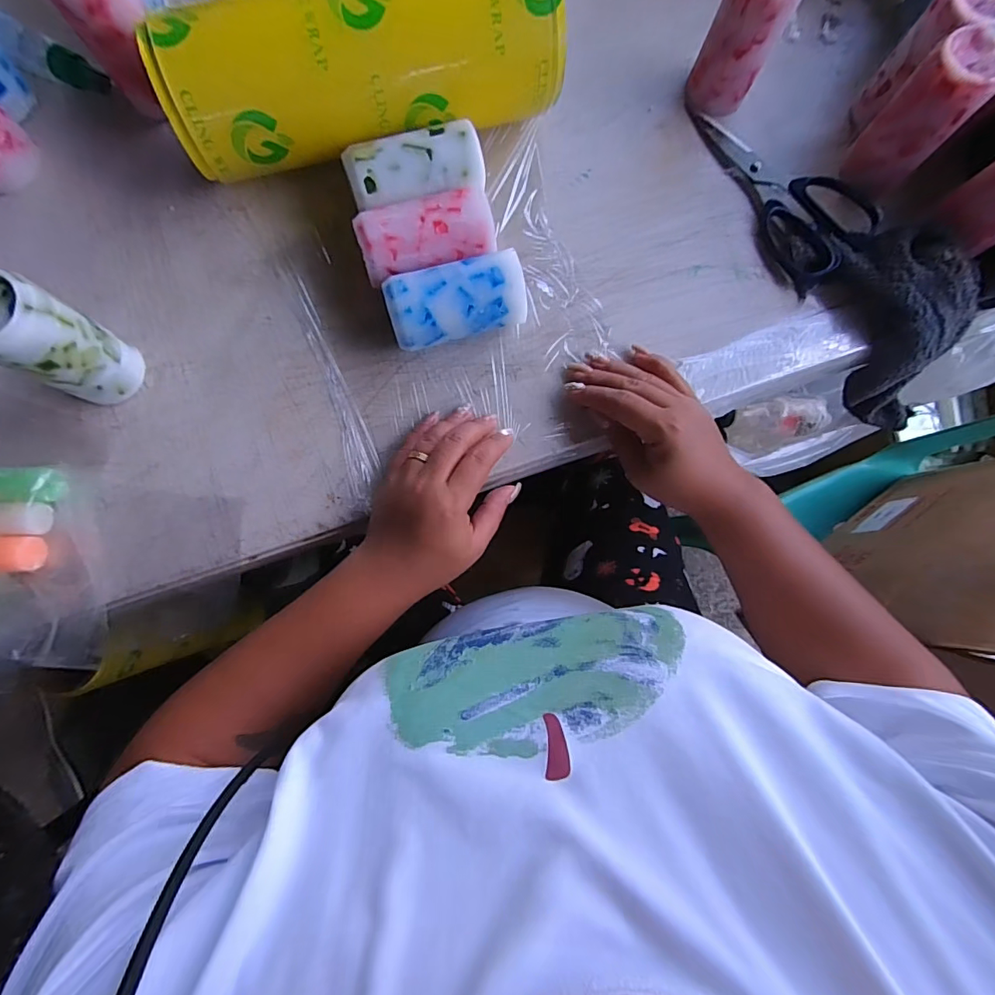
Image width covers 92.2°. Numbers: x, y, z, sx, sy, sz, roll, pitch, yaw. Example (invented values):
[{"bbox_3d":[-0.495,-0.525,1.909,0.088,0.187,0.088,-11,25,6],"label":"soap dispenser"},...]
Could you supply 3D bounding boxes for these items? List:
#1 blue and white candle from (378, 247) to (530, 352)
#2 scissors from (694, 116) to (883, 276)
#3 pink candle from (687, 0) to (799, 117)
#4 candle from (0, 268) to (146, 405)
[{"bbox_3d":[-0.029,-0.136,0.348,0.094,0.052,0.044,-16,86,-5],"label":"blue and white candle"},{"bbox_3d":[0.224,-0.252,0.391,0.163,0.019,0.071,39,83,2],"label":"scissors"},{"bbox_3d":[0.188,-0.353,0.366,0.051,0.096,0.046,26,82,0],"label":"pink candle"},{"bbox_3d":[-0.281,-0.098,0.307,0.044,0.097,0.048,0,83,-3],"label":"candle"}]

